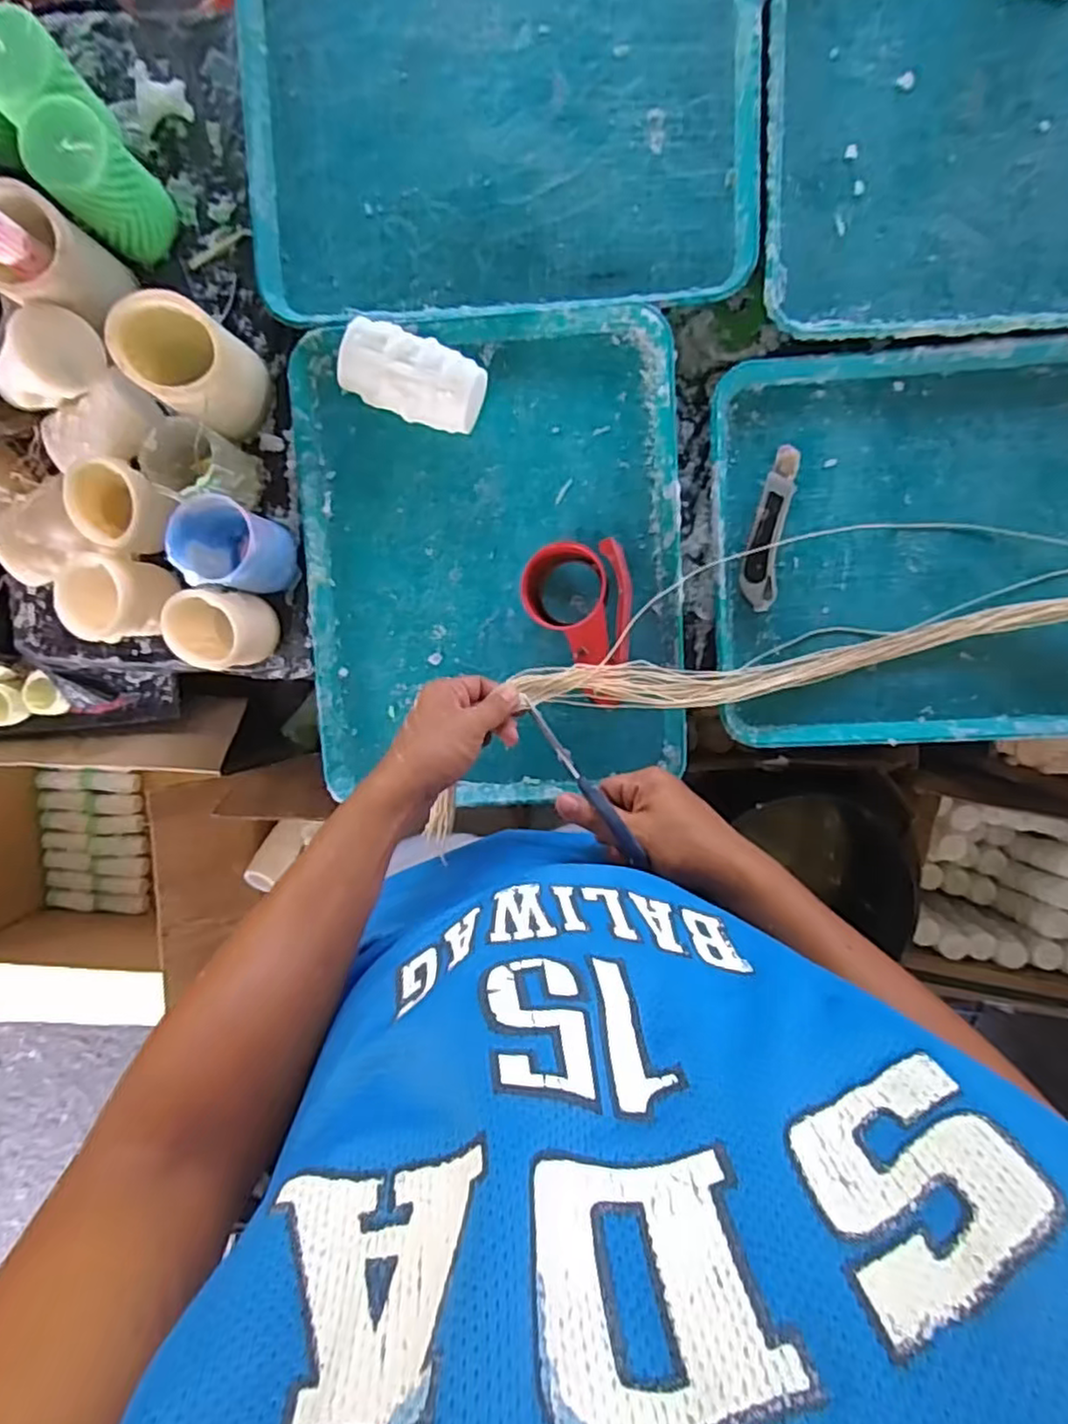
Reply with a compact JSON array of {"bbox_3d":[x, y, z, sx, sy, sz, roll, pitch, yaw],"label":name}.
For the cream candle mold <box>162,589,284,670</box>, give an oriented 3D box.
[{"bbox_3d":[-0.281,-0.075,0.623,0.064,0.085,0.069,1,97,4],"label":"cream candle mold"}]

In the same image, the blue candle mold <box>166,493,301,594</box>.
[{"bbox_3d":[-0.263,-0.148,0.610,0.075,0.098,0.072,8,98,3],"label":"blue candle mold"}]

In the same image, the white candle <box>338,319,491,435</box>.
[{"bbox_3d":[-0.107,-0.294,0.601,0.120,0.065,0.064,21,98,1],"label":"white candle"}]

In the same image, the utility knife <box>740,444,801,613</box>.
[{"bbox_3d":[0.215,-0.168,0.618,0.036,0.017,0.145,9,98,3],"label":"utility knife"}]

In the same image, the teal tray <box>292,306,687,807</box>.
[{"bbox_3d":[-0.039,-0.132,0.632,0.345,0.022,0.433,-2,97,5],"label":"teal tray"}]

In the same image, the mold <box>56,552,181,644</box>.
[{"bbox_3d":[-0.379,-0.103,0.620,0.067,0.087,0.072,1,97,4],"label":"mold"}]

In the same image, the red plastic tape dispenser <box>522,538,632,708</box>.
[{"bbox_3d":[0.039,-0.081,0.616,0.094,0.067,0.142,0,97,4],"label":"red plastic tape dispenser"}]

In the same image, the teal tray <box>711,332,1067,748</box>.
[{"bbox_3d":[0.383,-0.146,0.603,0.430,0.029,0.340,-2,97,4],"label":"teal tray"}]

